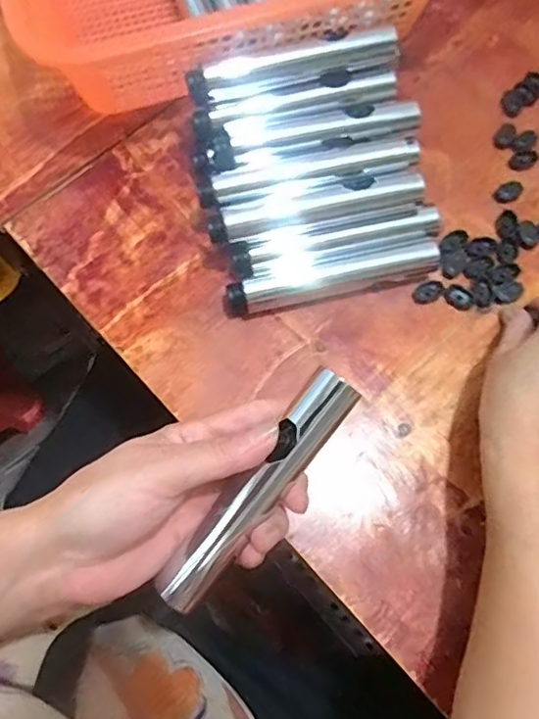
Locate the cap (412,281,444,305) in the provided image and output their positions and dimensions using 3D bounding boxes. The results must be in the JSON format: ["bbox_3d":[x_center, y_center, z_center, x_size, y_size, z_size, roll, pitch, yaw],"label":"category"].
[{"bbox_3d":[0.116,-0.049,0.413,0.024,0.004,0.014,-22,75,-8],"label":"cap"}]

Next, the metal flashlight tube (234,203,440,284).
[{"bbox_3d":[0.048,-0.083,0.409,0.148,0.024,0.028,-13,74,-6],"label":"metal flashlight tube"}]

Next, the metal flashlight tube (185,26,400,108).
[{"bbox_3d":[0.017,-0.206,0.403,0.148,0.025,0.021,-13,74,-5],"label":"metal flashlight tube"}]

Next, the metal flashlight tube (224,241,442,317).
[{"bbox_3d":[0.044,-0.057,0.399,0.151,0.019,0.023,-13,74,-5],"label":"metal flashlight tube"}]

